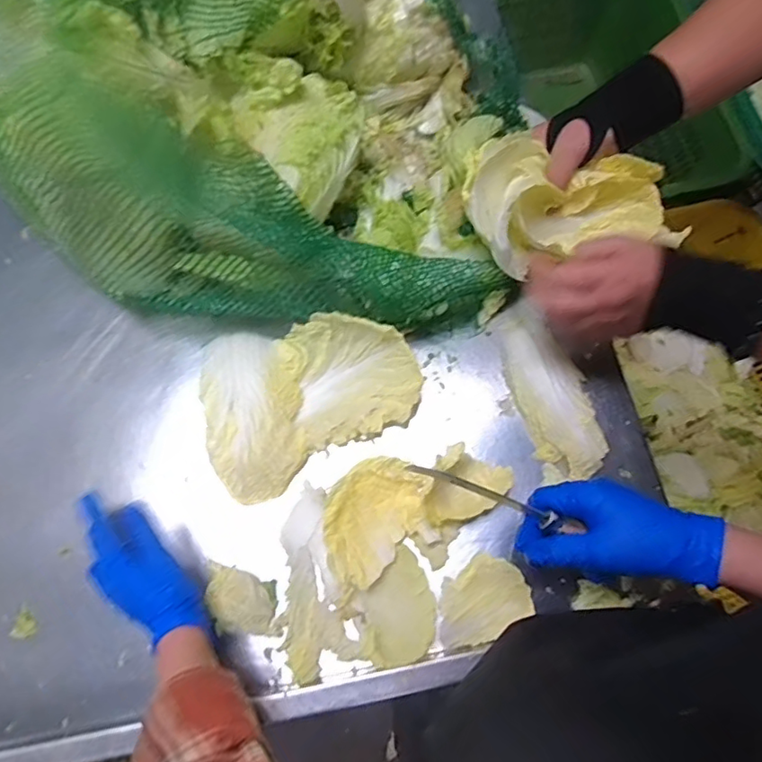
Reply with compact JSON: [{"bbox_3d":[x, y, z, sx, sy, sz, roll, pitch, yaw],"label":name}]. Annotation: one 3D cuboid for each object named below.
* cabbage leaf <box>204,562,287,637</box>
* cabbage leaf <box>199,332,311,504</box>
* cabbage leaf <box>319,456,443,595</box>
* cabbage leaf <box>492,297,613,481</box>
[{"bbox_3d":[-0.128,0.208,0.531,0.072,0.035,0.063,-2,72,0],"label":"cabbage leaf"},{"bbox_3d":[-0.128,0.031,0.580,0.103,0.053,0.173,-15,72,-4],"label":"cabbage leaf"},{"bbox_3d":[-0.003,0.129,0.536,0.112,0.022,0.100,-24,73,-7],"label":"cabbage leaf"},{"bbox_3d":[0.175,0.004,0.582,0.071,0.037,0.193,-18,72,-5],"label":"cabbage leaf"}]

